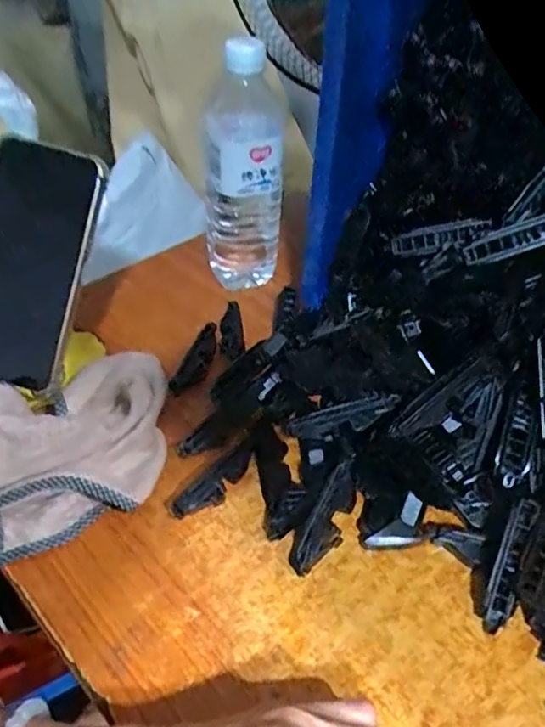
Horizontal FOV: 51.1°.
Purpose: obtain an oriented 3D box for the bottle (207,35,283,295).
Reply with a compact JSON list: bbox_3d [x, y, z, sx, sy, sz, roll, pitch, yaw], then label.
[{"bbox_3d":[-0.027,-0.165,0.508,0.069,0.207,0.056,1,44,-2],"label":"bottle"}]

